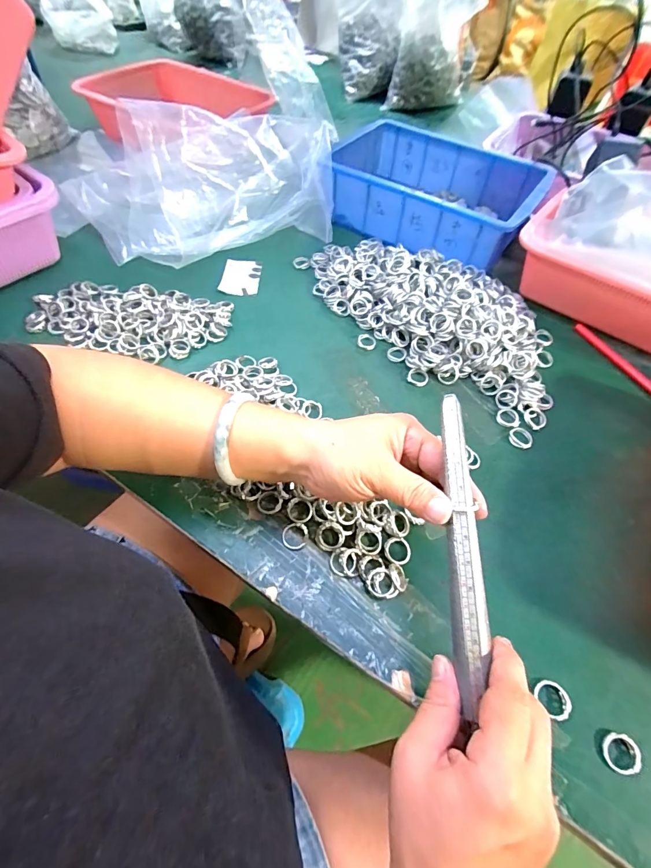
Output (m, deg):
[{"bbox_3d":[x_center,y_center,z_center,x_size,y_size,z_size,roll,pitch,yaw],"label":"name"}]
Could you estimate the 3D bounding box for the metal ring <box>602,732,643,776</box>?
[{"bbox_3d":[0.191,0.206,0.251,0.021,0.006,0.021,2,56,-2],"label":"metal ring"}]

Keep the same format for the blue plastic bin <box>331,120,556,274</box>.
[{"bbox_3d":[0.153,-0.368,0.592,0.307,0.076,0.209,30,59,16],"label":"blue plastic bin"}]

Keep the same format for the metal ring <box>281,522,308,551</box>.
[{"bbox_3d":[-0.025,0.085,0.322,0.022,0.004,0.021,0,75,-1],"label":"metal ring"}]

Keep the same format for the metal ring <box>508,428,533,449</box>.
[{"bbox_3d":[0.198,0.005,0.395,0.023,0.004,0.023,2,56,-2],"label":"metal ring"}]

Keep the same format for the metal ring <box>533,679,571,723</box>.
[{"bbox_3d":[0.156,0.182,0.266,0.019,0.005,0.023,-7,56,-8],"label":"metal ring"}]

